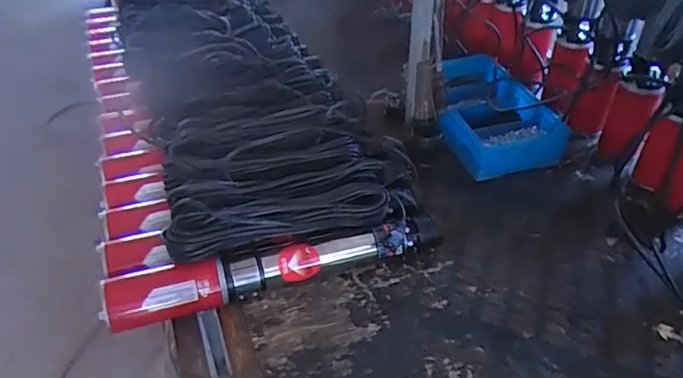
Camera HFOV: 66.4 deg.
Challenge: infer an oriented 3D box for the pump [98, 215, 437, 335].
[{"bbox_3d":[-0.081,0.118,0.782,0.507,0.074,0.086,-15,42,-17],"label":"pump"}]

